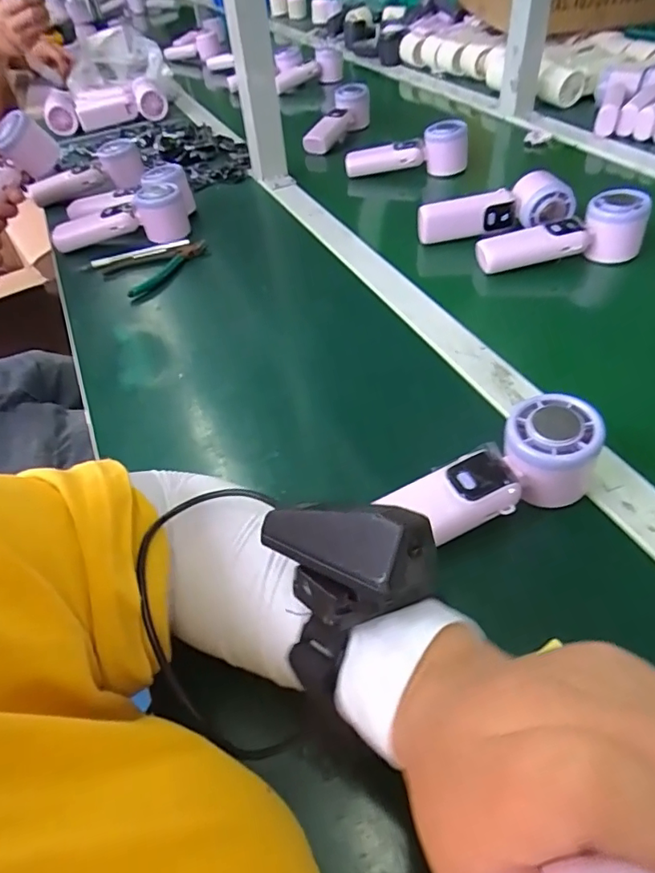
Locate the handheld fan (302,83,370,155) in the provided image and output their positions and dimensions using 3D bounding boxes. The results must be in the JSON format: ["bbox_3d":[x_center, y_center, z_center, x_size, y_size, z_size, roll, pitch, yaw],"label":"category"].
[{"bbox_3d":[0.016,-0.518,0.882,0.046,0.066,0.144,32,70,26],"label":"handheld fan"}]

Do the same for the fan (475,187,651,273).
[{"bbox_3d":[0.243,-0.207,0.560,0.166,0.059,0.046,-11,46,8],"label":"fan"}]

